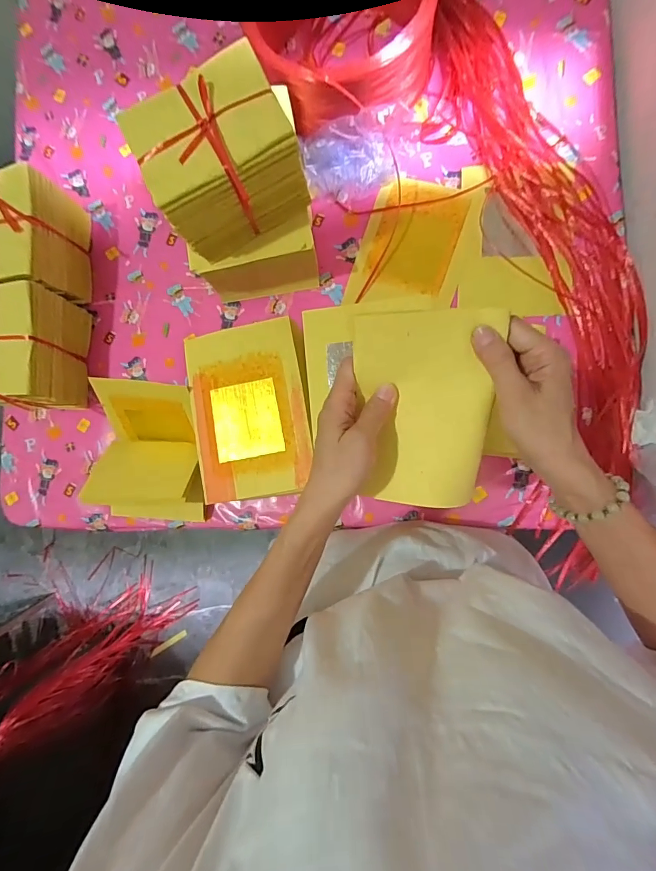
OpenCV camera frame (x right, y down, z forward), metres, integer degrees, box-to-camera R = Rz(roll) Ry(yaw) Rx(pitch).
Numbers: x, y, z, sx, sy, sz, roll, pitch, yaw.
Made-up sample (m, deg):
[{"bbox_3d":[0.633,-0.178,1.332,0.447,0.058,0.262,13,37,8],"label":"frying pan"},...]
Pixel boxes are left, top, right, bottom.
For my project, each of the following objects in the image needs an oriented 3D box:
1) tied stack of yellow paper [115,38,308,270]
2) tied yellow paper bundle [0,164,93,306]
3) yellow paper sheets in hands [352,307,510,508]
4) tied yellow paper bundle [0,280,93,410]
[{"bbox_3d":[-0.114,-0.313,0.484,0.168,0.136,0.118,-22,83,5],"label":"tied stack of yellow paper"},{"bbox_3d":[-0.464,-0.300,0.641,0.108,0.155,0.172,-1,86,7],"label":"tied yellow paper bundle"},{"bbox_3d":[0.073,-0.024,0.333,0.110,0.041,0.156,4,86,8],"label":"yellow paper sheets in hands"},{"bbox_3d":[-0.463,-0.128,0.635,0.115,0.143,0.170,-3,85,7],"label":"tied yellow paper bundle"}]

